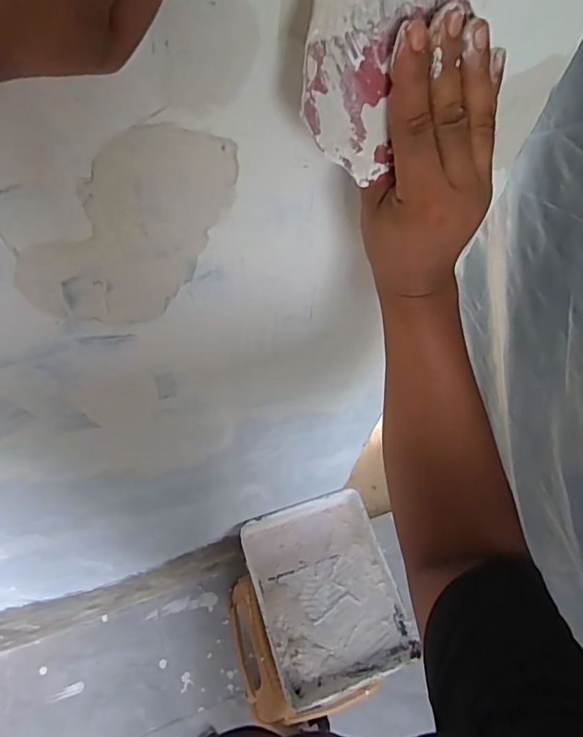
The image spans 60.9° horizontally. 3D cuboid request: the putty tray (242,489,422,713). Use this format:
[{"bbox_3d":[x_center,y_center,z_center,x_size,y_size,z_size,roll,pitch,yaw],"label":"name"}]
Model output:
[{"bbox_3d":[0.071,0.460,1.048,0.284,0.062,0.365,-15,60,-13],"label":"putty tray"}]

